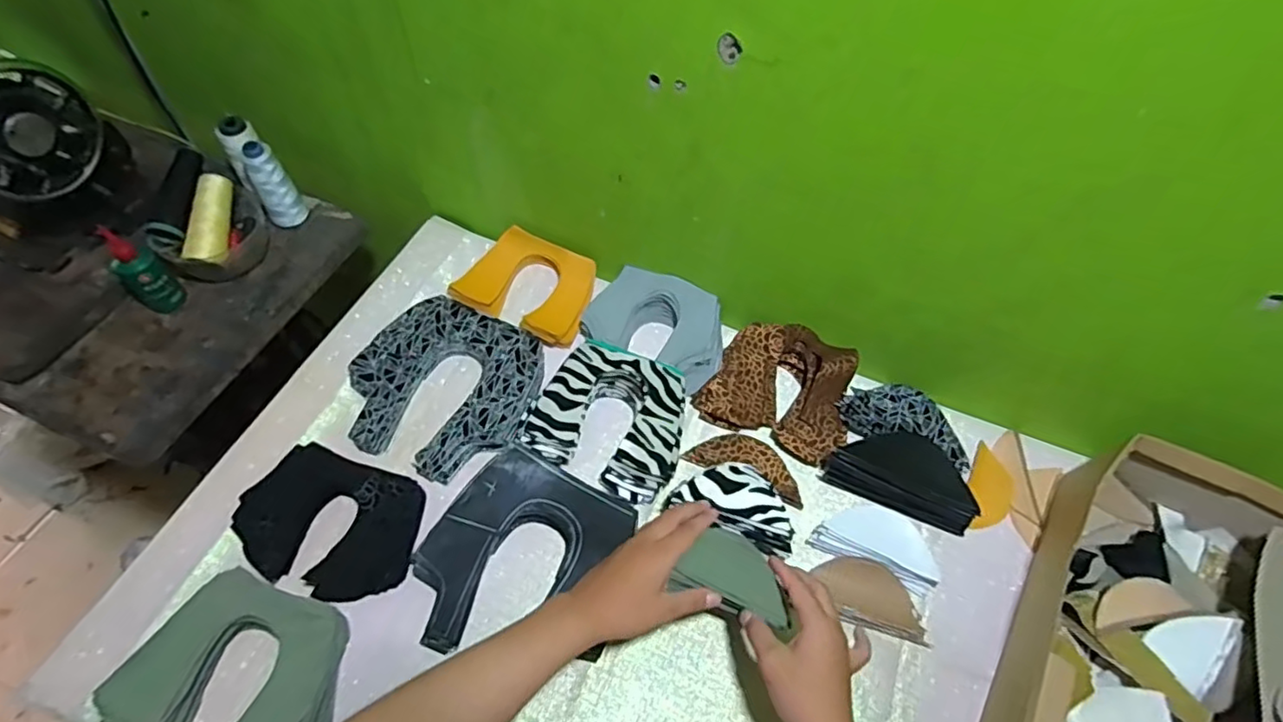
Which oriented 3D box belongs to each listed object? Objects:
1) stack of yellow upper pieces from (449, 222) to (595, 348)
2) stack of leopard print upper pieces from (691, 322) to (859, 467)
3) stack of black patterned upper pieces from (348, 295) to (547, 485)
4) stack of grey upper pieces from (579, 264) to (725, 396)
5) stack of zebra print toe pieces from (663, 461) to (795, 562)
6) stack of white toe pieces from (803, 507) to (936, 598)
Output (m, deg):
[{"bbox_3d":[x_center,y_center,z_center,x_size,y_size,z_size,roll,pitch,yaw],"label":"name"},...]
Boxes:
[{"bbox_3d":[-0.133,-0.093,0.756,0.157,0.028,0.124,26,59,12],"label":"stack of yellow upper pieces"},{"bbox_3d":[0.159,0.024,0.693,0.155,0.051,0.132,23,59,11],"label":"stack of leopard print upper pieces"},{"bbox_3d":[-0.214,0.027,0.683,0.198,0.029,0.187,22,59,10],"label":"stack of black patterned upper pieces"},{"bbox_3d":[0.021,-0.045,0.729,0.166,0.042,0.111,27,60,13],"label":"stack of grey upper pieces"},{"bbox_3d":[0.092,0.140,0.608,0.120,0.062,0.058,20,58,9],"label":"stack of zebra print toe pieces"},{"bbox_3d":[0.239,0.179,0.619,0.118,0.019,0.071,26,59,12],"label":"stack of white toe pieces"}]

